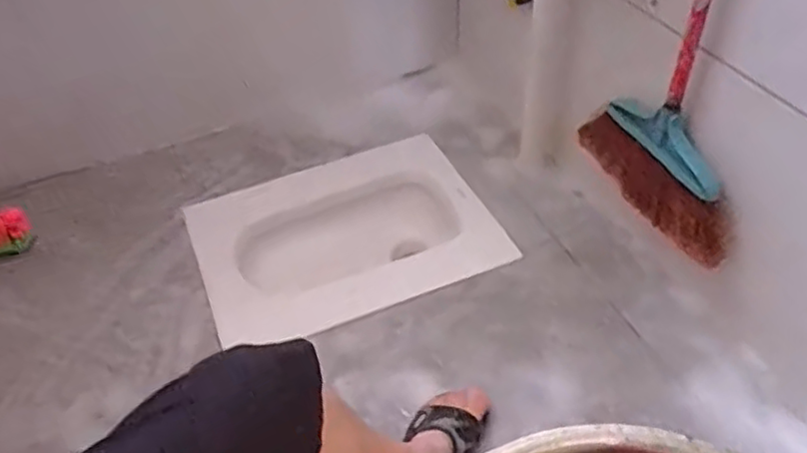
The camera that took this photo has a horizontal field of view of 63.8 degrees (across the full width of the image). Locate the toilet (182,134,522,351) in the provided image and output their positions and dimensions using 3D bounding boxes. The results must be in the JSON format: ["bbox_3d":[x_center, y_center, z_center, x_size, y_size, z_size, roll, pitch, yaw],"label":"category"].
[{"bbox_3d":[-0.124,0.052,1.320,0.562,0.159,0.435,-20,48,-15],"label":"toilet"}]

